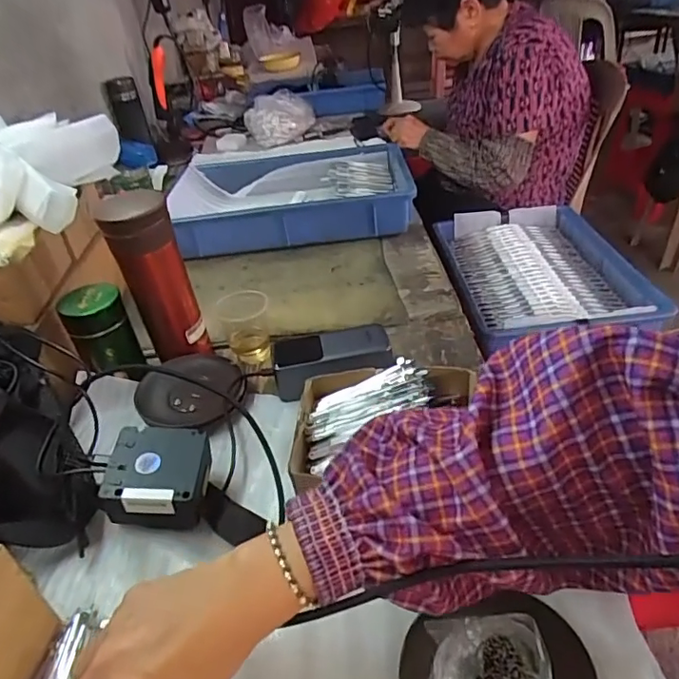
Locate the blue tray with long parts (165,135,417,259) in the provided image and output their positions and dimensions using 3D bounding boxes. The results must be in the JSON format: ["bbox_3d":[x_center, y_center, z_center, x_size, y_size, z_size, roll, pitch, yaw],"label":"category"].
[{"bbox_3d":[-0.098,-0.246,0.969,0.428,0.089,0.260,-7,35,2],"label":"blue tray with long parts"}]

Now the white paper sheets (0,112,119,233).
[{"bbox_3d":[-0.376,-0.226,0.680,0.116,0.096,0.277,-6,35,3],"label":"white paper sheets"}]

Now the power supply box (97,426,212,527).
[{"bbox_3d":[-0.159,0.122,0.477,0.084,0.056,0.076,-6,36,3],"label":"power supply box"}]

